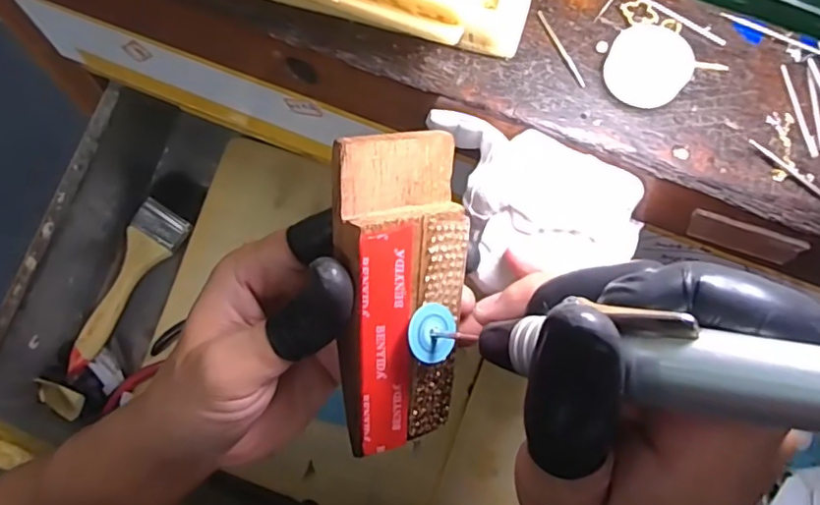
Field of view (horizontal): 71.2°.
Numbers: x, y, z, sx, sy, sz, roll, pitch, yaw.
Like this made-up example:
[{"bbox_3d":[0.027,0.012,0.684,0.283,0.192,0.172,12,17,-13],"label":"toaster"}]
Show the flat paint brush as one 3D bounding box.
[{"bbox_3d":[-0.235,0.016,0.486,0.053,0.018,0.182,26,84,8],"label":"flat paint brush"}]

